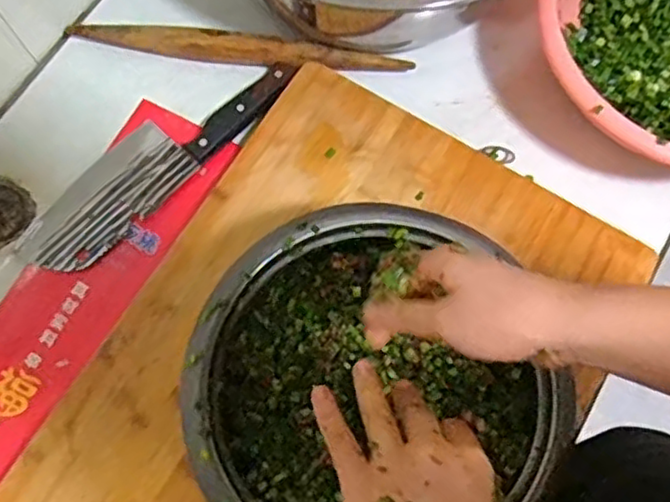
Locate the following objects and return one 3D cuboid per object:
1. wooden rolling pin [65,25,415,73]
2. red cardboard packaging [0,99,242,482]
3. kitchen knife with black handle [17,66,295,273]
[{"bbox_3d":[-0.095,-0.198,0.666,0.332,0.024,0.025,8,76,2],"label":"wooden rolling pin"},{"bbox_3d":[-0.239,0.045,0.607,0.103,0.013,0.396,30,78,7],"label":"red cardboard packaging"},{"bbox_3d":[-0.169,-0.089,0.643,0.078,0.019,0.289,44,80,10],"label":"kitchen knife with black handle"}]

